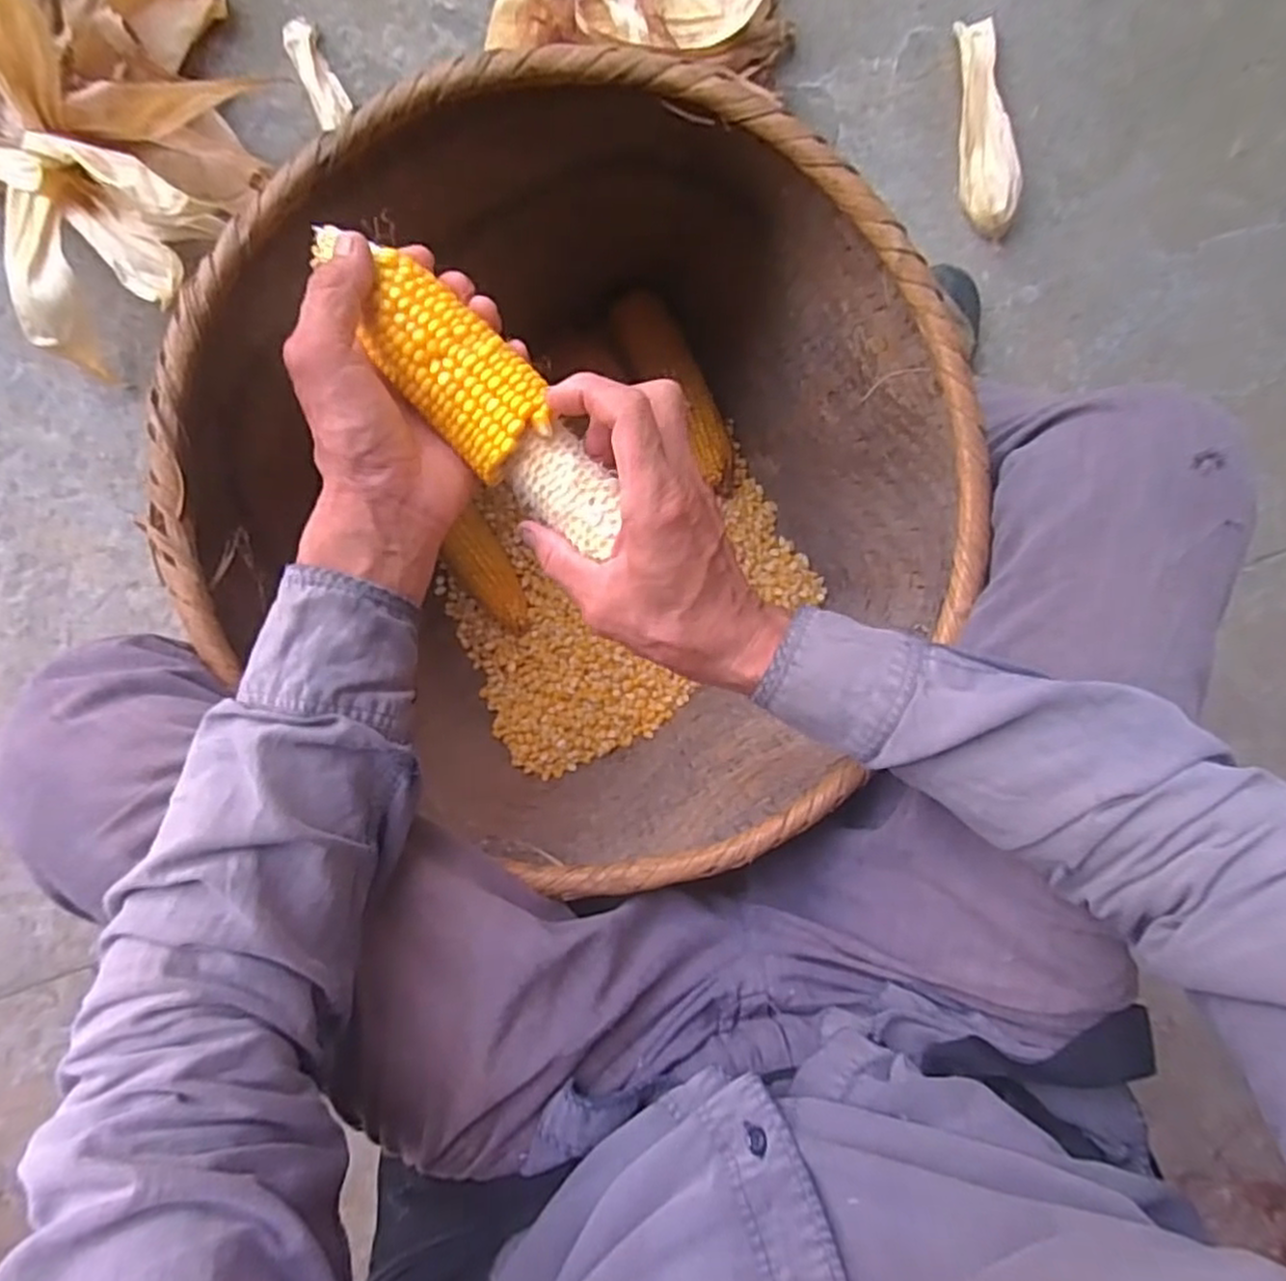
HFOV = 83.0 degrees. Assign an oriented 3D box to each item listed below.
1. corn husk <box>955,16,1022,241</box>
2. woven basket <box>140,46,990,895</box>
[{"bbox_3d":[0.372,-0.557,0.788,0.055,0.037,0.226,-5,95,-3],"label":"corn husk"},{"bbox_3d":[-0.043,-0.105,0.589,0.456,0.380,0.472,0,96,-5],"label":"woven basket"}]

